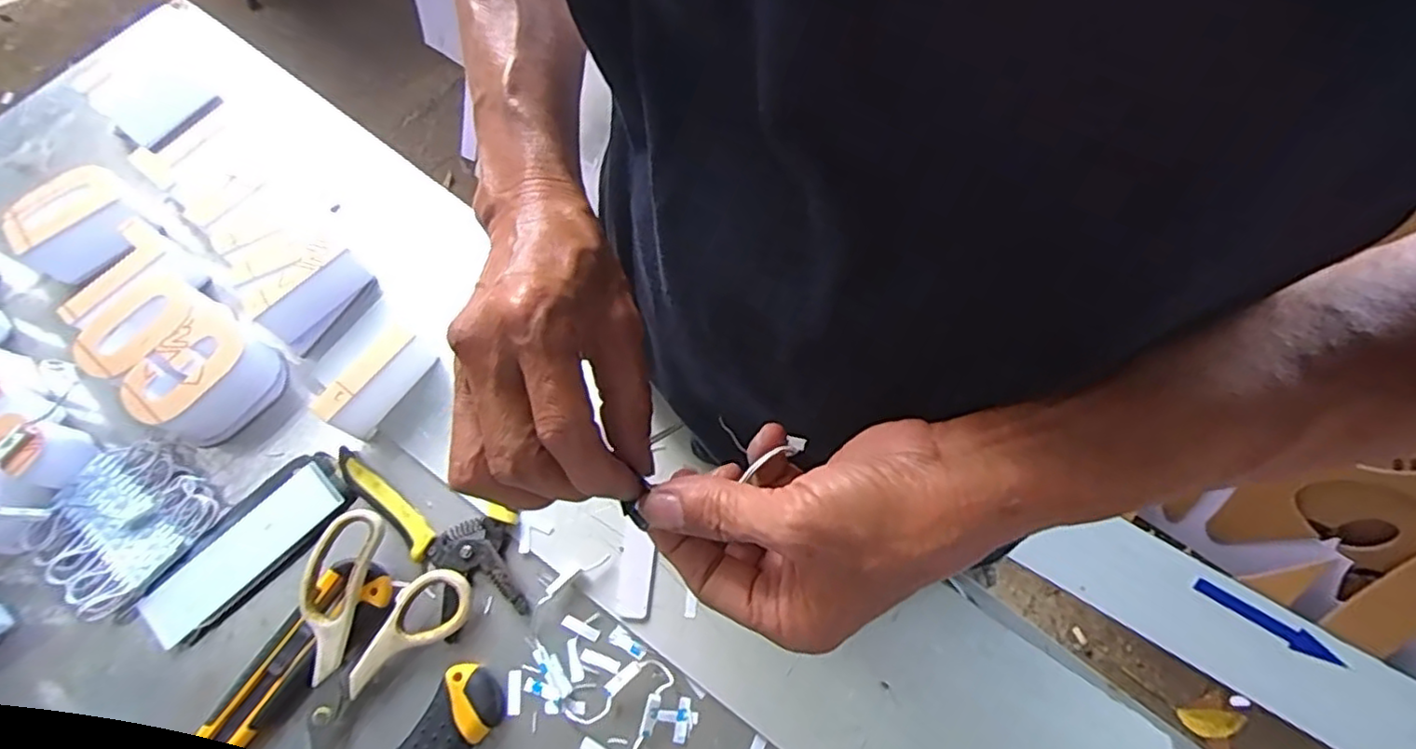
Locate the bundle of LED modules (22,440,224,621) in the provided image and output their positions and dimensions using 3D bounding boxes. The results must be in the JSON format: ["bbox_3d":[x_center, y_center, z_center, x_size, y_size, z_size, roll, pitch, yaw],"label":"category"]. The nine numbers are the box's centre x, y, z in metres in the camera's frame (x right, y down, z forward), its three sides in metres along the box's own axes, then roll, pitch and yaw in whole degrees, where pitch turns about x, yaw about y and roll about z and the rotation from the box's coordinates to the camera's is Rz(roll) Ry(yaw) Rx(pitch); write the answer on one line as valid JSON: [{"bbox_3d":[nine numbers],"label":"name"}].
[{"bbox_3d":[-0.401,0.103,0.458,0.098,0.021,0.099,32,72,15],"label":"bundle of LED modules"}]

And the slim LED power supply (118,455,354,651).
[{"bbox_3d":[-0.314,0.118,0.451,0.053,0.013,0.147,41,75,17],"label":"slim LED power supply"}]

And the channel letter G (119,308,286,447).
[{"bbox_3d":[-0.359,0.005,0.480,0.062,0.050,0.084,30,72,14],"label":"channel letter G"}]

